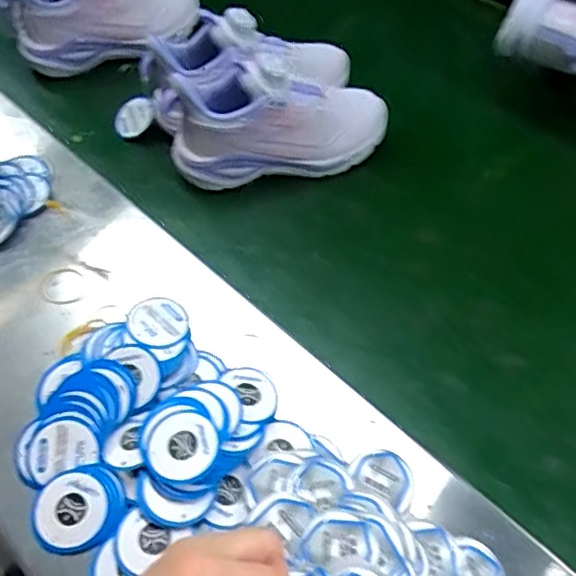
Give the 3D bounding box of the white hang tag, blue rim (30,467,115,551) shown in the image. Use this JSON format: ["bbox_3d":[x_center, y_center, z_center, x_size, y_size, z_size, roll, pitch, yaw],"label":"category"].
[{"bbox_3d":[-0.140,0.141,0.374,0.050,0.004,0.047,0,60,0],"label":"white hang tag, blue rim"}]

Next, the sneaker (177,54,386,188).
[{"bbox_3d":[-0.006,-0.166,0.558,0.208,0.111,0.077,-13,59,-9],"label":"sneaker"}]

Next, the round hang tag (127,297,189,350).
[{"bbox_3d":[-0.100,0.027,0.445,0.044,0.004,0.044,10,55,-15],"label":"round hang tag"}]

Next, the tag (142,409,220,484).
[{"bbox_3d":[-0.071,0.104,0.382,0.047,0.005,0.046,-3,63,5],"label":"tag"}]

